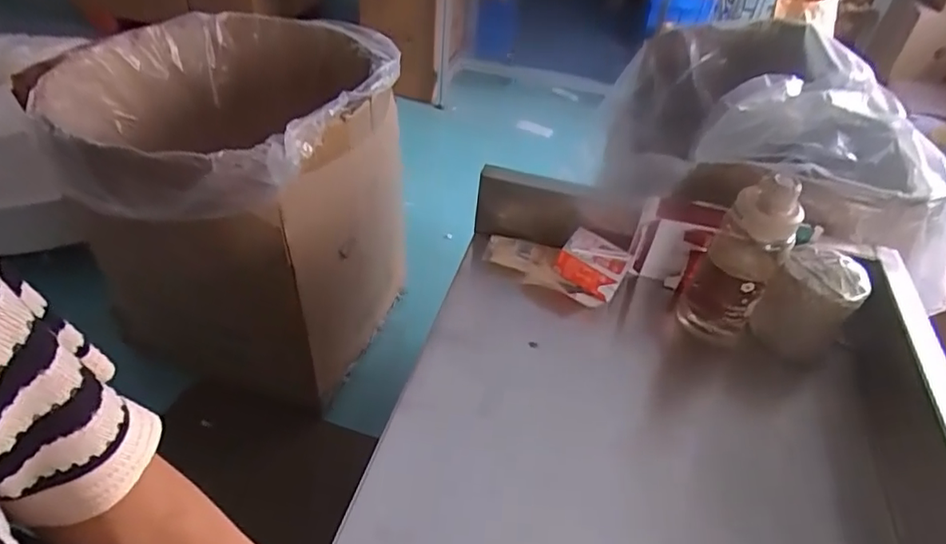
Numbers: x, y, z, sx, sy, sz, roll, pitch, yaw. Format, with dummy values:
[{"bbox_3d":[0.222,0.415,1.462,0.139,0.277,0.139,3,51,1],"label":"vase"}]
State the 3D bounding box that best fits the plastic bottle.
[{"bbox_3d":[0.304,-0.011,0.659,0.078,0.230,0.057,24,45,20],"label":"plastic bottle"}]

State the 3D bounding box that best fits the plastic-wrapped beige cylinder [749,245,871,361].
[{"bbox_3d":[0.385,0.036,0.660,0.086,0.100,0.088,34,49,28],"label":"plastic-wrapped beige cylinder"}]

